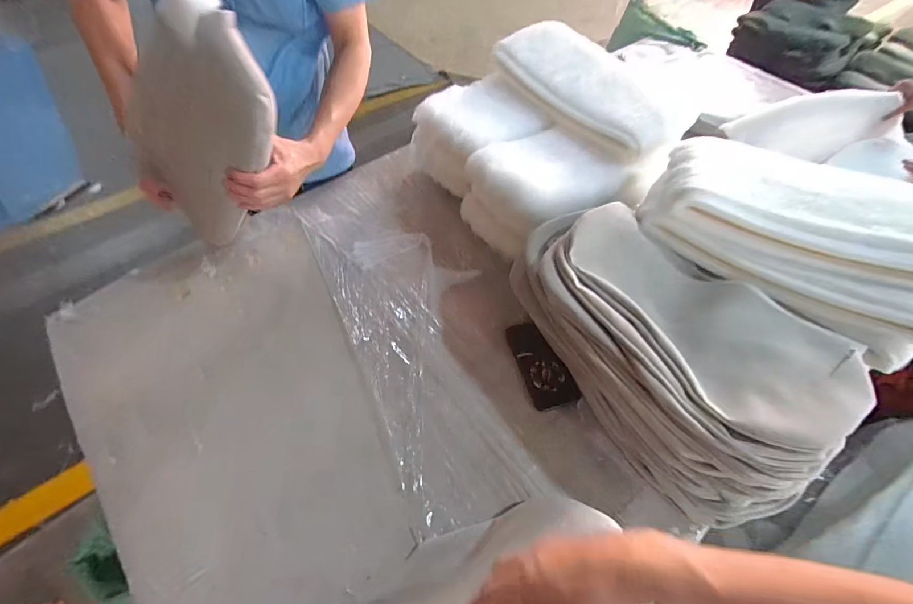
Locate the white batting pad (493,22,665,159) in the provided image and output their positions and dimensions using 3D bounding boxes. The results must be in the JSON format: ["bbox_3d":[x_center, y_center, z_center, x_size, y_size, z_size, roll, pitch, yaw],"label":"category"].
[{"bbox_3d":[0.290,-0.492,0.917,0.213,0.050,0.452,-39,66,-2],"label":"white batting pad"}]

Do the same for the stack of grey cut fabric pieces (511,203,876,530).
[{"bbox_3d":[0.342,0.062,0.664,0.311,0.184,0.495,-26,61,-18],"label":"stack of grey cut fabric pieces"}]

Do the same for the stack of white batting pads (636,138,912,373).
[{"bbox_3d":[0.584,-0.126,0.699,0.463,0.130,0.297,38,62,21],"label":"stack of white batting pads"}]

